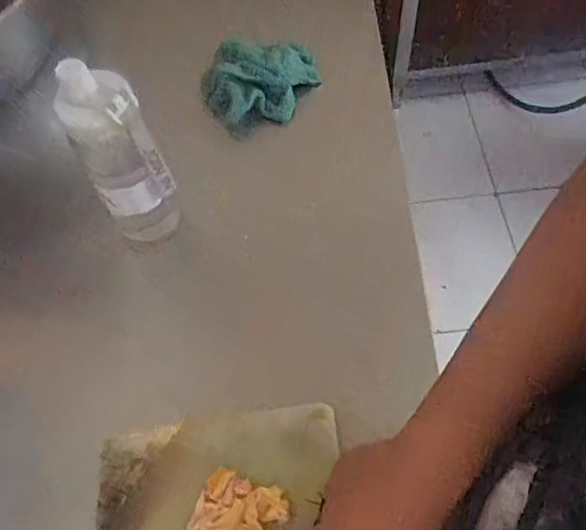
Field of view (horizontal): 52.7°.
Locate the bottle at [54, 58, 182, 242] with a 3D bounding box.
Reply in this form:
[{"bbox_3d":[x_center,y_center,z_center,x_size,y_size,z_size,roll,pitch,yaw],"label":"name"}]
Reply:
[{"bbox_3d":[-0.167,-0.102,0.575,0.068,0.185,0.072,-2,60,3],"label":"bottle"}]

